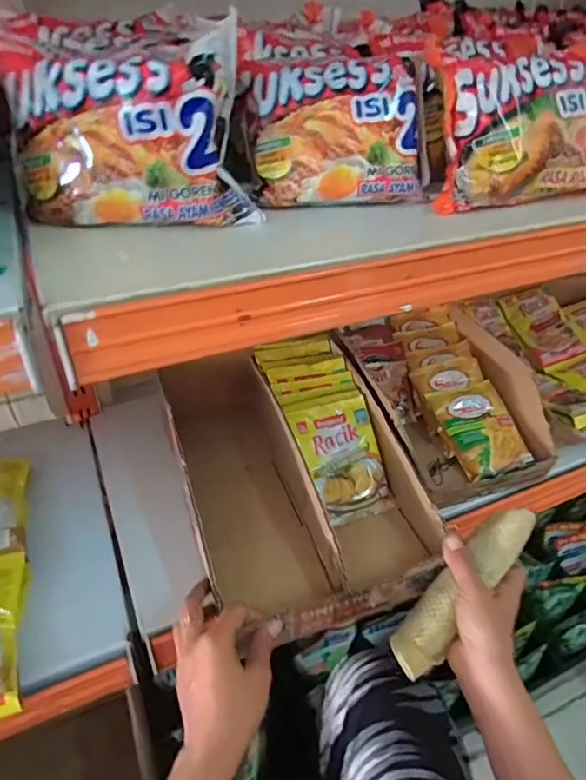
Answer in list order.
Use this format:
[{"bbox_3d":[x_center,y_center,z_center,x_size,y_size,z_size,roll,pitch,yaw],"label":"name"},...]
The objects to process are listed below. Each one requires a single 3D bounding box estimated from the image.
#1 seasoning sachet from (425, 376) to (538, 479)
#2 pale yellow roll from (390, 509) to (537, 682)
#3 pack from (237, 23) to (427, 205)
[{"bbox_3d":[0.243,0.049,0.670,0.098,0.015,0.124,-12,55,-14],"label":"seasoning sachet"},{"bbox_3d":[0.165,0.187,0.501,0.187,0.051,0.051,-40,54,-16],"label":"pale yellow roll"},{"bbox_3d":[0.031,-0.194,0.375,0.130,0.114,0.042,-2,15,-6],"label":"pack"}]

